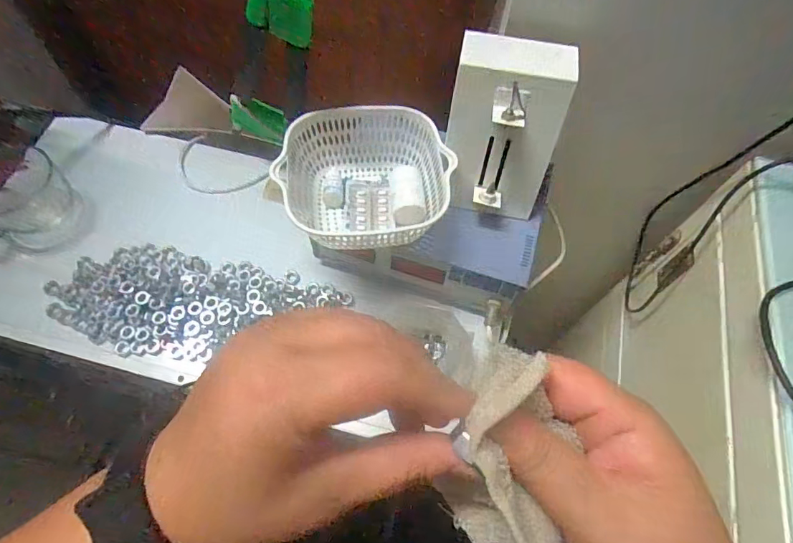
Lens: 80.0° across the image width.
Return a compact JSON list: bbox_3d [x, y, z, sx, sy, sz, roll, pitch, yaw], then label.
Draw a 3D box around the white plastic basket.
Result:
[{"bbox_3d":[-0.033,-0.106,0.522,0.180,0.074,0.153,3,63,-1],"label":"white plastic basket"}]

